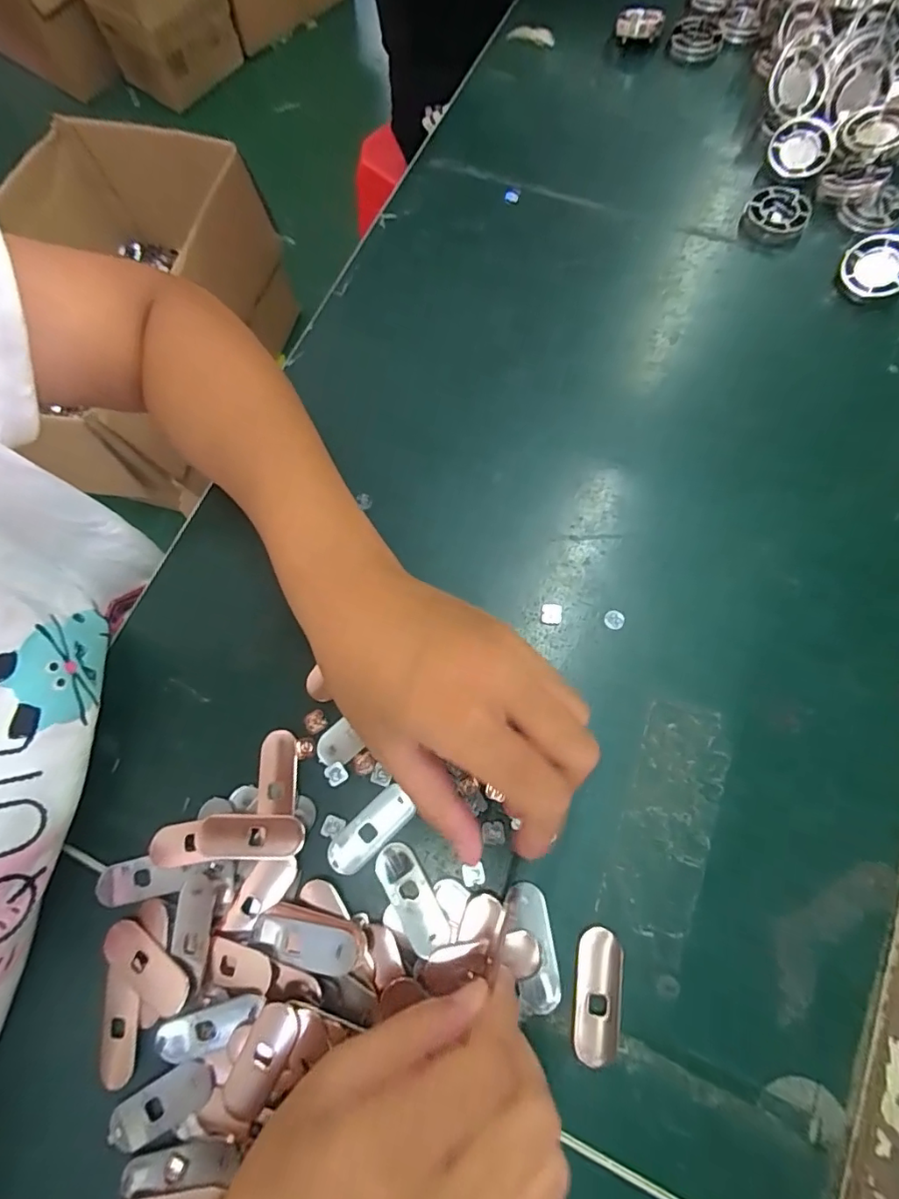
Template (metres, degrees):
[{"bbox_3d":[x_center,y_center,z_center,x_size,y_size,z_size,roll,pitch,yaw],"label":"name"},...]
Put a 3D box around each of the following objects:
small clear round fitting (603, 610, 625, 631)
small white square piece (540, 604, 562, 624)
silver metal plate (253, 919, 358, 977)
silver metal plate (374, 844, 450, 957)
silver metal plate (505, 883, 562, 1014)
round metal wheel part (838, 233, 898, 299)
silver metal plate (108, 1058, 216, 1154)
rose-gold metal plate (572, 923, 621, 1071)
[{"bbox_3d":[0.086,0.010,0.278,0.010,0.004,0.010,-1,72,2],"label":"small clear round fitting"},{"bbox_3d":[0.054,0.008,0.280,0.010,0.004,0.010,5,73,4],"label":"small white square piece"},{"bbox_3d":[-0.064,0.153,0.238,0.048,0.009,0.016,2,72,18],"label":"silver metal plate"},{"bbox_3d":[-0.017,0.136,0.244,0.019,0.004,0.048,-29,74,-7],"label":"silver metal plate"},{"bbox_3d":[0.037,0.153,0.235,0.018,0.004,0.049,-11,72,-1],"label":"silver metal plate"},{"bbox_3d":[0.261,-0.201,0.325,0.040,0.009,0.038,36,101,22],"label":"round metal wheel part"},{"bbox_3d":[-0.121,0.213,0.226,0.048,0.004,0.020,-33,80,-2],"label":"silver metal plate"},{"bbox_3d":[0.064,0.170,0.230,0.019,0.005,0.049,8,73,5],"label":"rose-gold metal plate"}]

